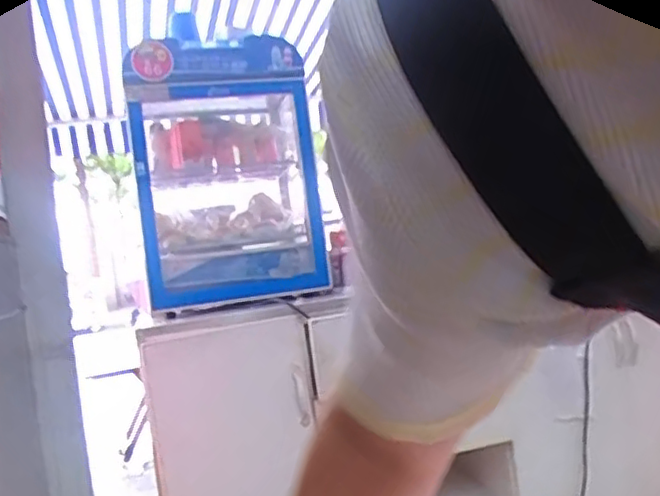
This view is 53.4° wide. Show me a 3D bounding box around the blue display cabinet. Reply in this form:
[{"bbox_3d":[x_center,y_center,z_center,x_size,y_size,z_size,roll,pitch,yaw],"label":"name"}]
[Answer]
[{"bbox_3d":[-0.281,-0.206,1.879,0.456,0.664,0.521,-7,1,-5],"label":"blue display cabinet"}]

